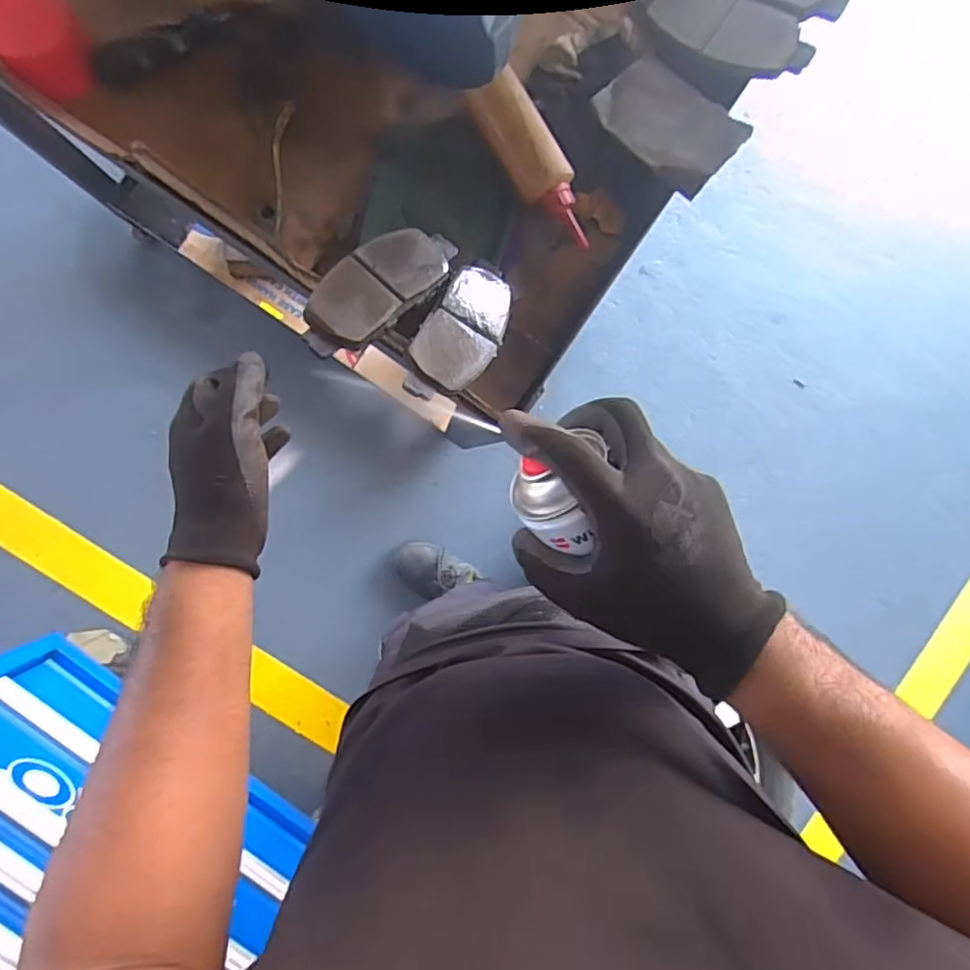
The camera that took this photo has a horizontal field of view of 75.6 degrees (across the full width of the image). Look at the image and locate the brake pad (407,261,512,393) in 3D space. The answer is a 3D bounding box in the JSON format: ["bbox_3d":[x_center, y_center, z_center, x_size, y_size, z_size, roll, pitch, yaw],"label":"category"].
[{"bbox_3d":[-0.011,-0.123,0.473,0.054,0.013,0.131,29,58,-6],"label":"brake pad"}]

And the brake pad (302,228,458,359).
[{"bbox_3d":[-0.076,-0.145,0.453,0.055,0.014,0.139,43,61,-5],"label":"brake pad"}]

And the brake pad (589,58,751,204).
[{"bbox_3d":[0.144,-0.283,0.488,0.112,0.013,0.065,45,96,12],"label":"brake pad"}]

